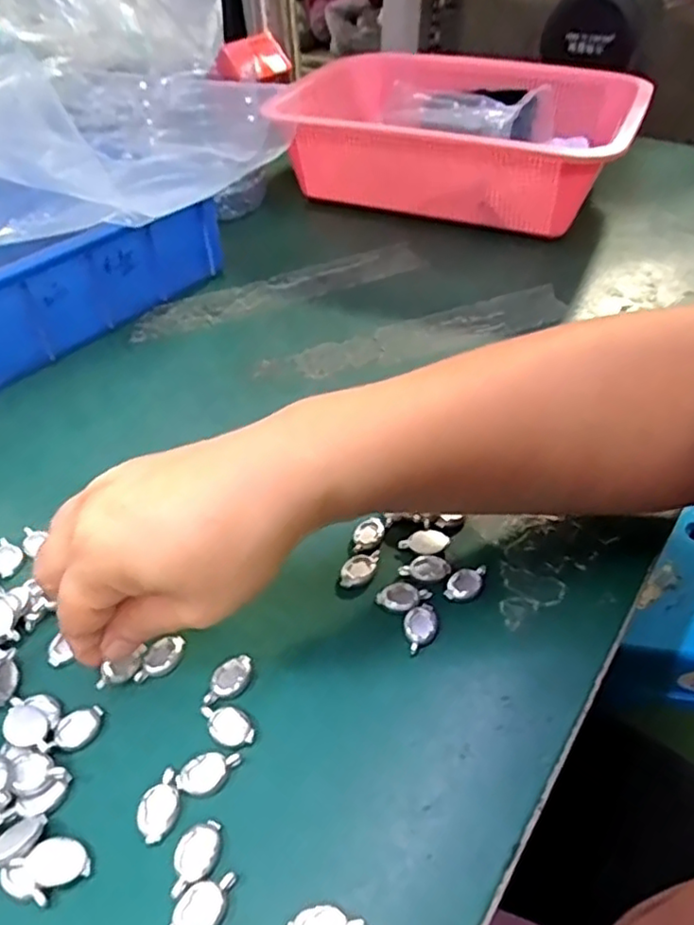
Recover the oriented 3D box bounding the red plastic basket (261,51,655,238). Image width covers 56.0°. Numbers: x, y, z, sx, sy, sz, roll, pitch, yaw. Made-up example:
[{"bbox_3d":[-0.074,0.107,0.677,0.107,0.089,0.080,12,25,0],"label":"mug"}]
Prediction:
[{"bbox_3d":[0.100,-0.282,0.582,0.292,0.090,0.212,18,47,21],"label":"red plastic basket"}]

